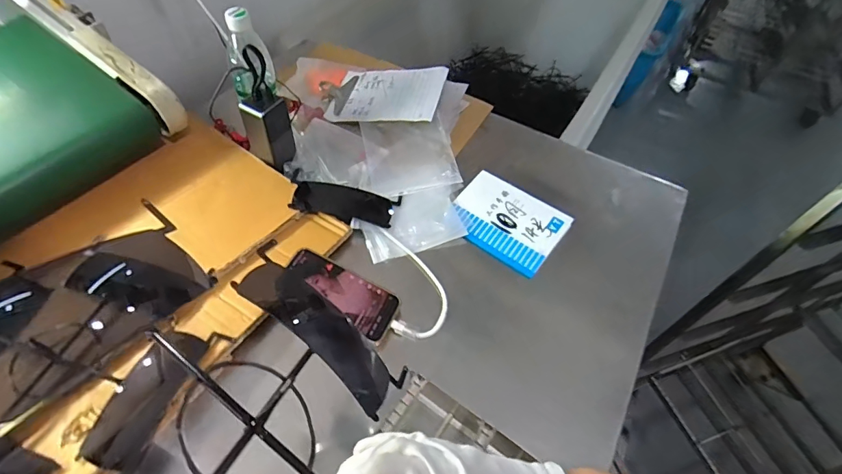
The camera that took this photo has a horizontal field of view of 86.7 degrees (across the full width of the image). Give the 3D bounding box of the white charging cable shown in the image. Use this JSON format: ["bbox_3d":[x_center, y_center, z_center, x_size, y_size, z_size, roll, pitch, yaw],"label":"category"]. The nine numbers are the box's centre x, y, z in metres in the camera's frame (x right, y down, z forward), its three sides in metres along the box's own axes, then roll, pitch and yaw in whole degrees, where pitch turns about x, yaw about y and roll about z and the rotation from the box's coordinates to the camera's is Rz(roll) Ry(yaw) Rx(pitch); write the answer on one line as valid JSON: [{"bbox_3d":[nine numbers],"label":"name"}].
[{"bbox_3d":[-0.008,0.058,0.635,0.079,0.014,0.183,-3,53,-7],"label":"white charging cable"}]

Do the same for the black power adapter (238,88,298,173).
[{"bbox_3d":[-0.243,-0.170,0.703,0.059,0.103,0.060,25,55,14],"label":"black power adapter"}]

